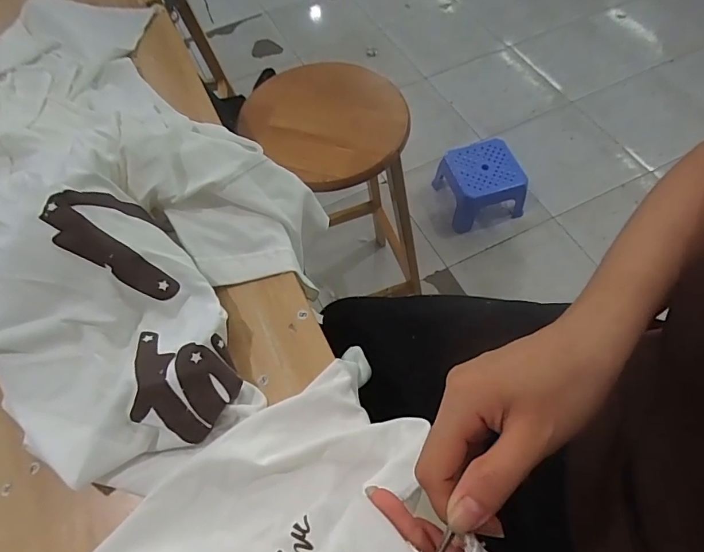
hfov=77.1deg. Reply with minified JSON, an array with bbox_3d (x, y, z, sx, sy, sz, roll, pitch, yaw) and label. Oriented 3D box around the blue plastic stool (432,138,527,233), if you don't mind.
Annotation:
[{"bbox_3d":[0.406,-0.294,1.408,0.225,0.143,0.224,-14,60,-5],"label":"blue plastic stool"}]

